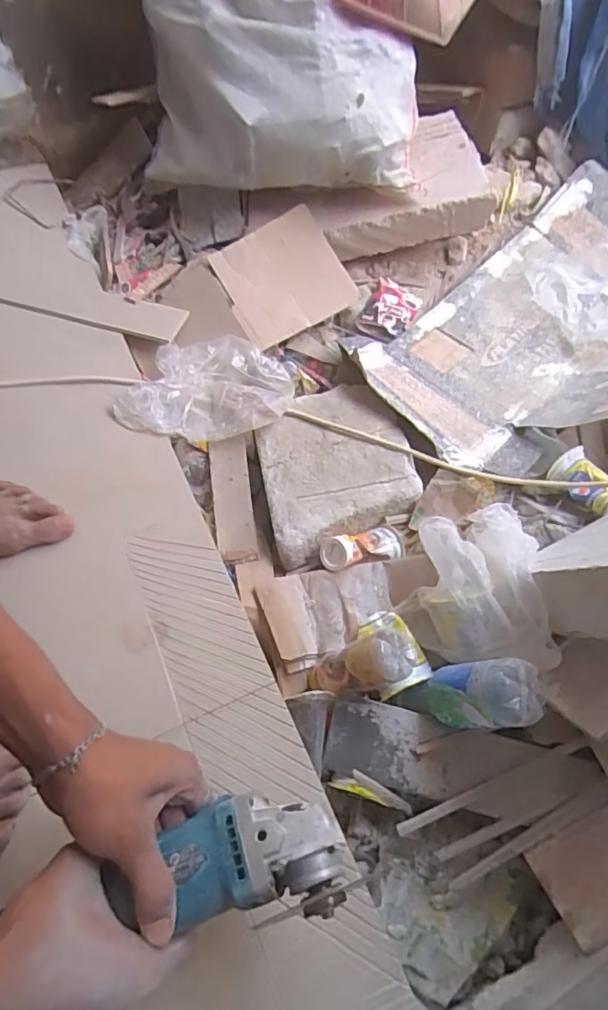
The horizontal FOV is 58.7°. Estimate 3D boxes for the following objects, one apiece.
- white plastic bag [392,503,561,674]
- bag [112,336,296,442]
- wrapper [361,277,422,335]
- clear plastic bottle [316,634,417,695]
[{"bbox_3d":[0.187,0.083,0.605,0.136,0.109,0.199,1,56,-2],"label":"white plastic bag"},{"bbox_3d":[-0.134,-0.173,0.792,0.221,0.031,0.189,12,56,6],"label":"bag"},{"bbox_3d":[0.152,-0.340,0.929,0.078,0.008,0.097,27,70,6],"label":"wrapper"},{"bbox_3d":[0.055,0.173,0.578,0.045,0.132,0.052,26,48,-34],"label":"clear plastic bottle"}]

